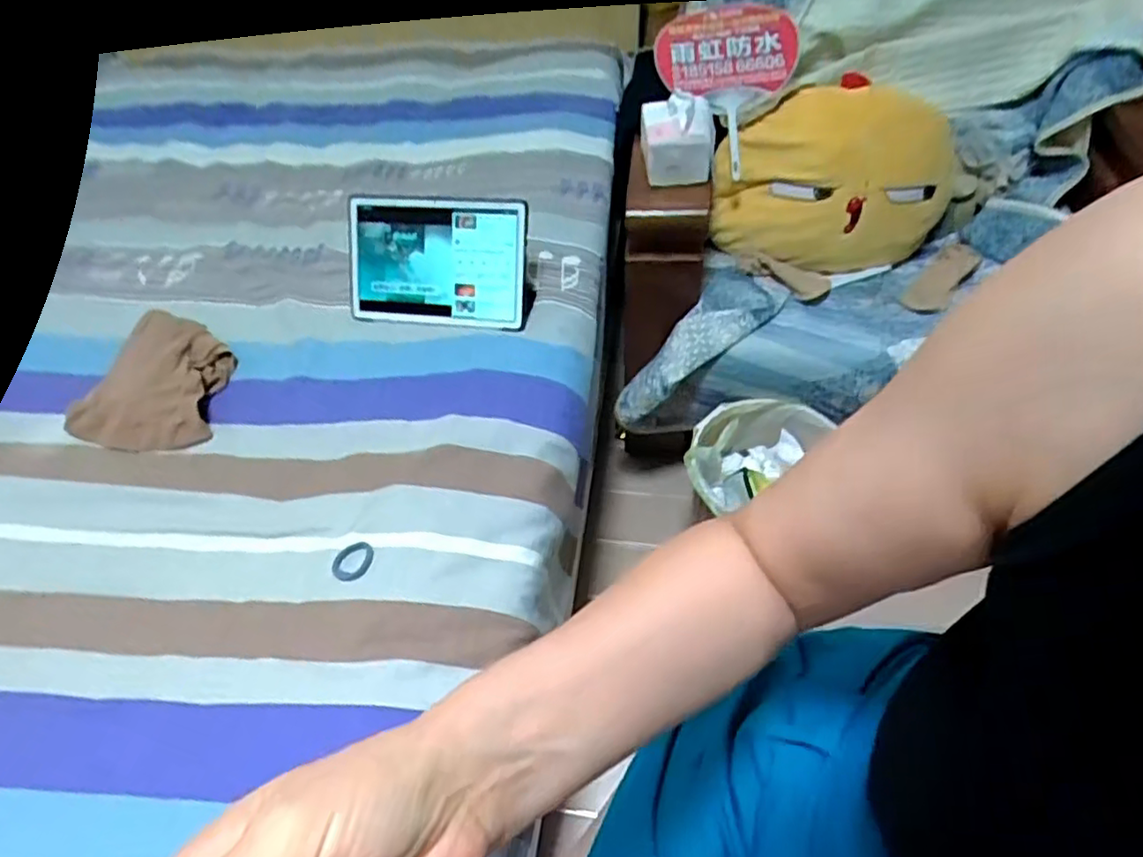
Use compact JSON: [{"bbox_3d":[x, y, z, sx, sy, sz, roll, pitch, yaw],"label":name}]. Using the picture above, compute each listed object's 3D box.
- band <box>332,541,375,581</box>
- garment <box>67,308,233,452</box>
[{"bbox_3d":[-0.209,0.127,0.633,0.042,0.010,0.037,-35,56,-22],"label":"band"},{"bbox_3d":[-0.491,-0.067,0.796,0.160,0.041,0.185,2,51,6],"label":"garment"}]

